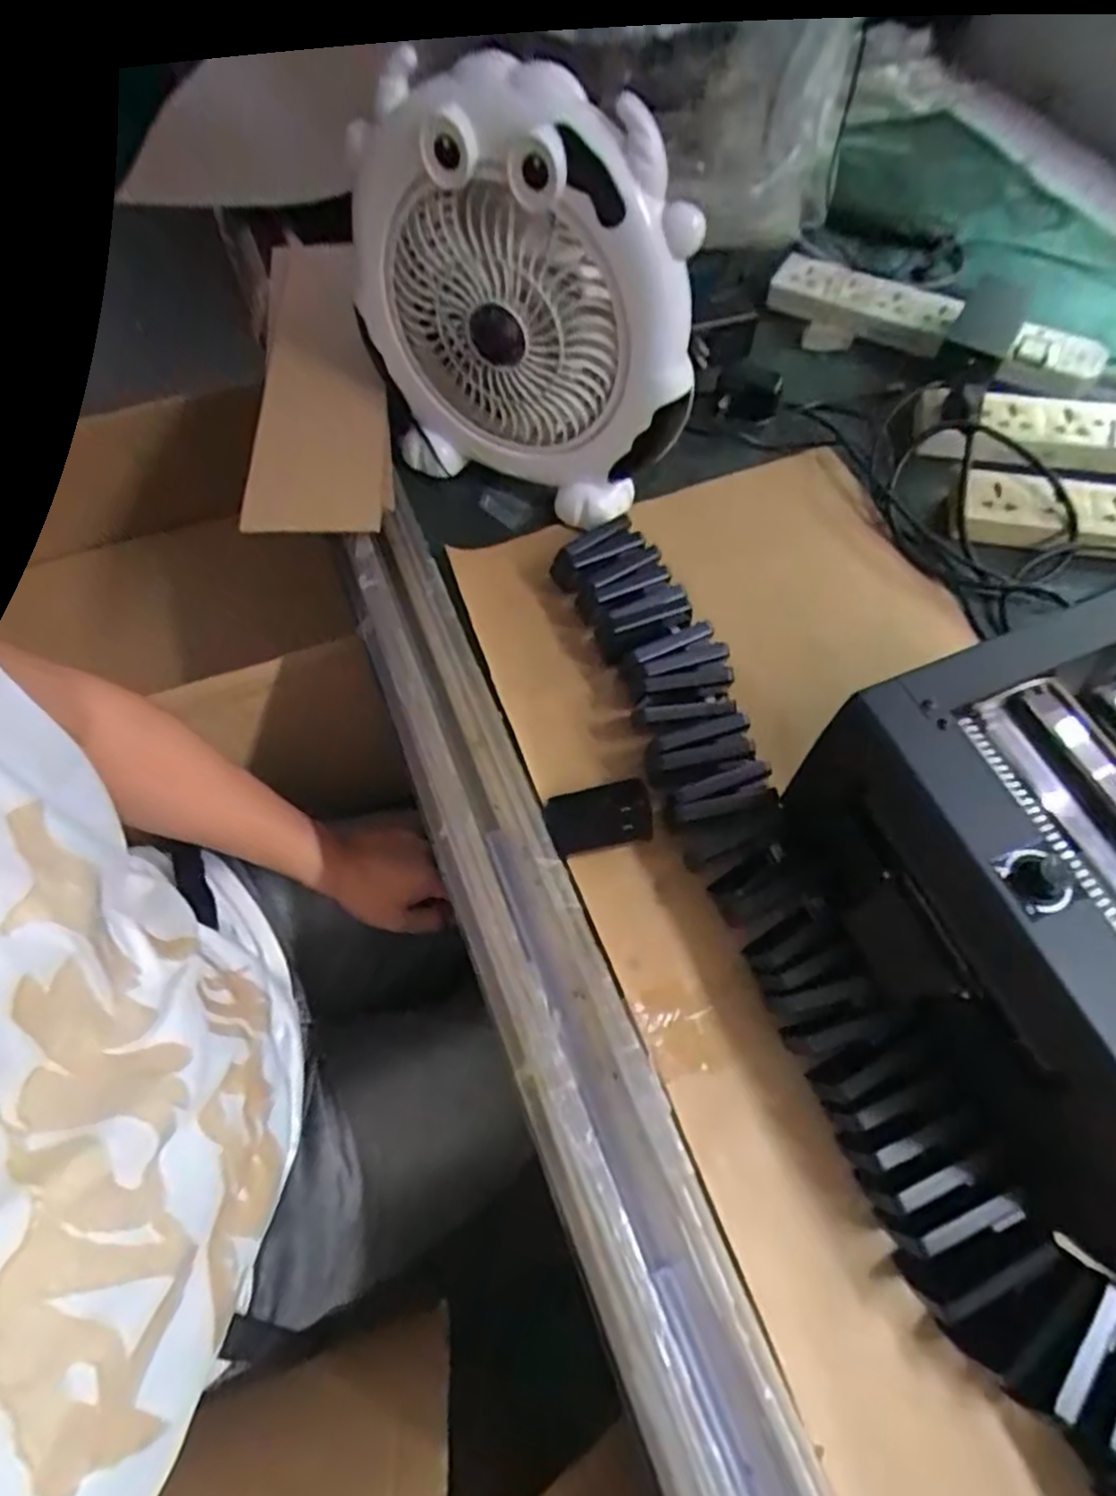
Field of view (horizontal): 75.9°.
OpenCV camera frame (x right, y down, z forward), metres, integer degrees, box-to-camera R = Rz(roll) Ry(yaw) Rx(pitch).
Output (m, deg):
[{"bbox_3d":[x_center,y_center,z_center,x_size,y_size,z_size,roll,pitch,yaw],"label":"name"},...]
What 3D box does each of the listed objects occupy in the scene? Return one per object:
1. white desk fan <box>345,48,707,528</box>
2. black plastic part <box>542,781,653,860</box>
[{"bbox_3d":[-0.029,-0.304,0.511,0.256,0.267,0.083,25,66,12],"label":"white desk fan"},{"bbox_3d":[0.026,0.047,0.470,0.069,0.011,0.041,-13,75,11],"label":"black plastic part"}]

